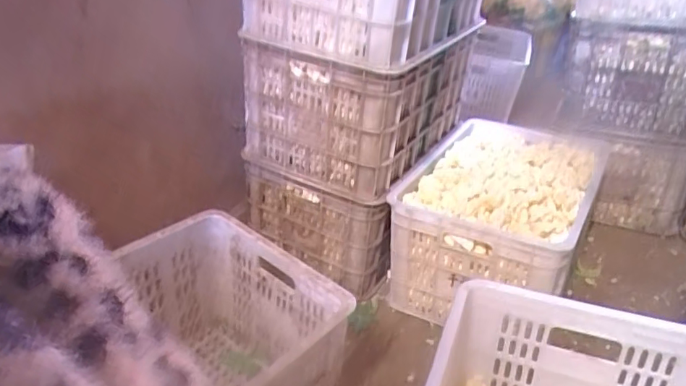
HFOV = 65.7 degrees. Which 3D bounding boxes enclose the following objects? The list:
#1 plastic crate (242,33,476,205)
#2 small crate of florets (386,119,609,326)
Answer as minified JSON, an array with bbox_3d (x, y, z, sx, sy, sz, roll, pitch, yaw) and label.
[{"bbox_3d":[0.034,-0.205,1.190,0.360,0.263,0.357,18,34,31],"label":"plastic crate"},{"bbox_3d":[0.329,0.069,1.174,0.360,0.301,0.374,15,33,28],"label":"small crate of florets"}]

